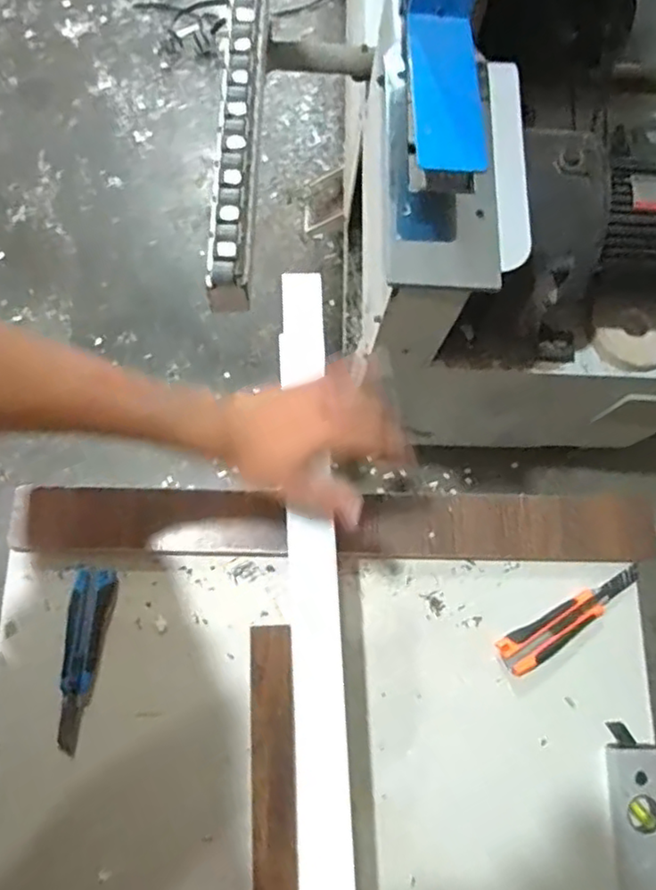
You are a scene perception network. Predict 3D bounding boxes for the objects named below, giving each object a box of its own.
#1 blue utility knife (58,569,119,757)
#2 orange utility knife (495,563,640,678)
[{"bbox_3d":[-0.258,0.221,0.655,0.043,0.023,0.178,10,75,-1],"label":"blue utility knife"},{"bbox_3d":[0.275,0.193,0.698,0.190,0.010,0.043,-27,79,-10],"label":"orange utility knife"}]

